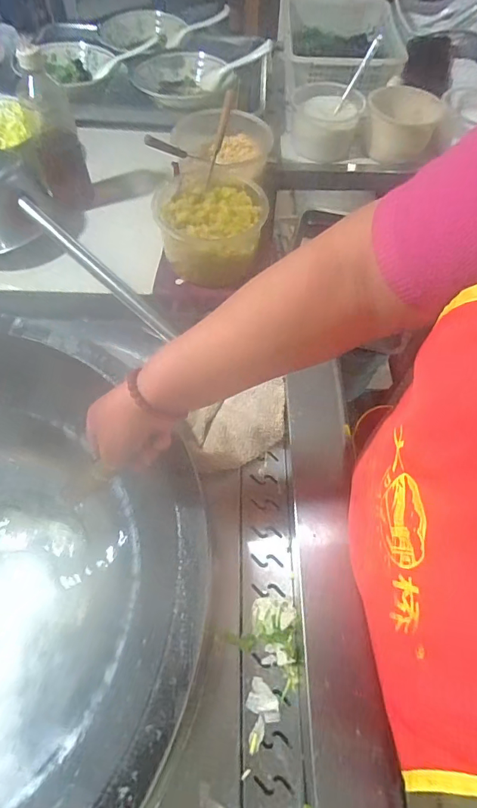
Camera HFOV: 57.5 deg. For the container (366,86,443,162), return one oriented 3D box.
[{"bbox_3d":[0.292,-0.509,0.787,0.129,0.072,0.130,1,59,-1],"label":"container"}]

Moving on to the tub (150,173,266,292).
[{"bbox_3d":[-0.038,-0.244,0.618,0.149,0.087,0.147,-6,59,-5],"label":"tub"}]

